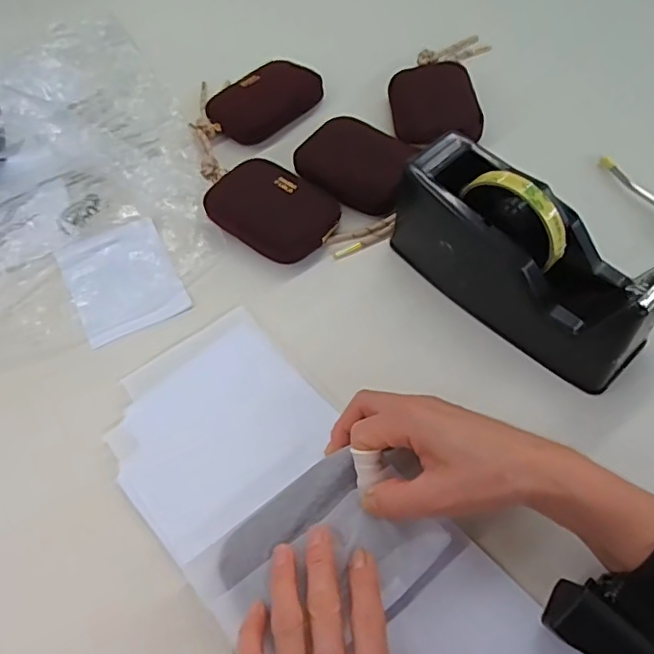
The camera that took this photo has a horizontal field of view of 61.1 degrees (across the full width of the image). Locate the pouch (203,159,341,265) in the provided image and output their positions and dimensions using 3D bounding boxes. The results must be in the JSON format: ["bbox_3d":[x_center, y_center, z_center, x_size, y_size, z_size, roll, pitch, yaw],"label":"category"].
[{"bbox_3d":[-0.049,-0.107,0.496,0.109,0.030,0.077,32,65,19],"label":"pouch"}]

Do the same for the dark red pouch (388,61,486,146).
[{"bbox_3d":[0.106,-0.223,0.549,0.082,0.015,0.112,-6,59,-2],"label":"dark red pouch"}]

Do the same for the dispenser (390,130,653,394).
[{"bbox_3d":[0.146,-0.055,0.410,0.073,0.104,0.202,-40,66,-19],"label":"dispenser"}]

